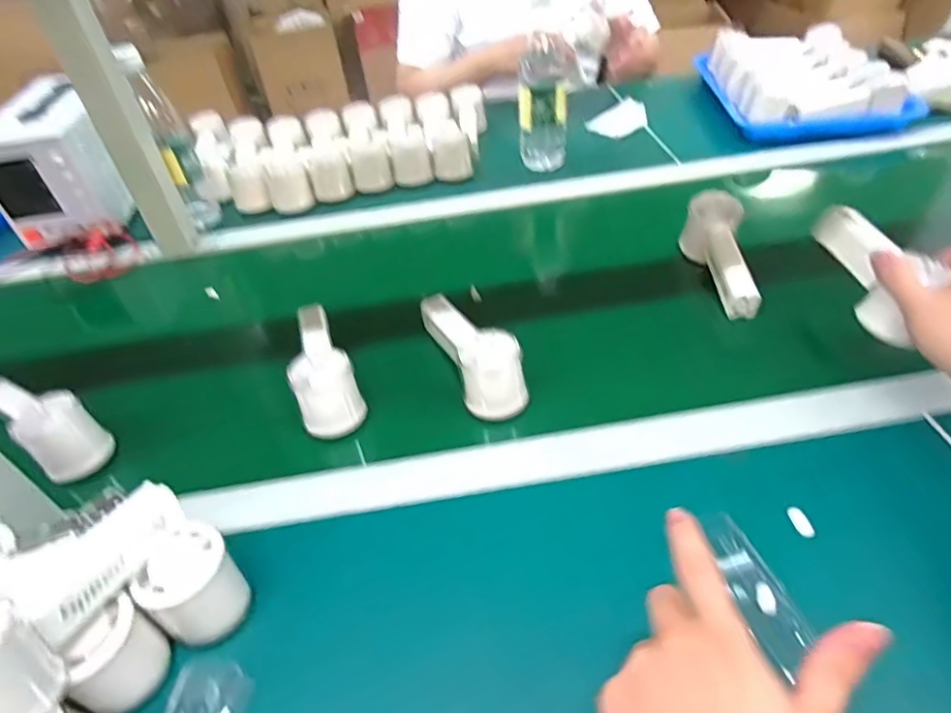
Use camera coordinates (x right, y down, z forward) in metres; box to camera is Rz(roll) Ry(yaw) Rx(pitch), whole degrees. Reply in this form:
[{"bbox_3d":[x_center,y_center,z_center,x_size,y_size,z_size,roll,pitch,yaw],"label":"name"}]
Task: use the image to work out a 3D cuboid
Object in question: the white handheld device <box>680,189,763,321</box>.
[{"bbox_3d":[0.267,-0.100,0.611,0.048,0.064,0.145,-7,60,0],"label":"white handheld device"}]

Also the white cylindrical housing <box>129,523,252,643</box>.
[{"bbox_3d":[-0.180,0.149,0.374,0.048,0.053,0.055,20,49,26],"label":"white cylindrical housing"}]

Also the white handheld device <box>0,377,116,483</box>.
[{"bbox_3d":[-0.402,0.054,0.527,0.163,0.059,0.056,23,50,28],"label":"white handheld device"}]

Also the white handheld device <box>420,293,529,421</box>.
[{"bbox_3d":[-0.007,-0.013,0.543,0.057,0.056,0.151,-20,44,-14],"label":"white handheld device"}]

